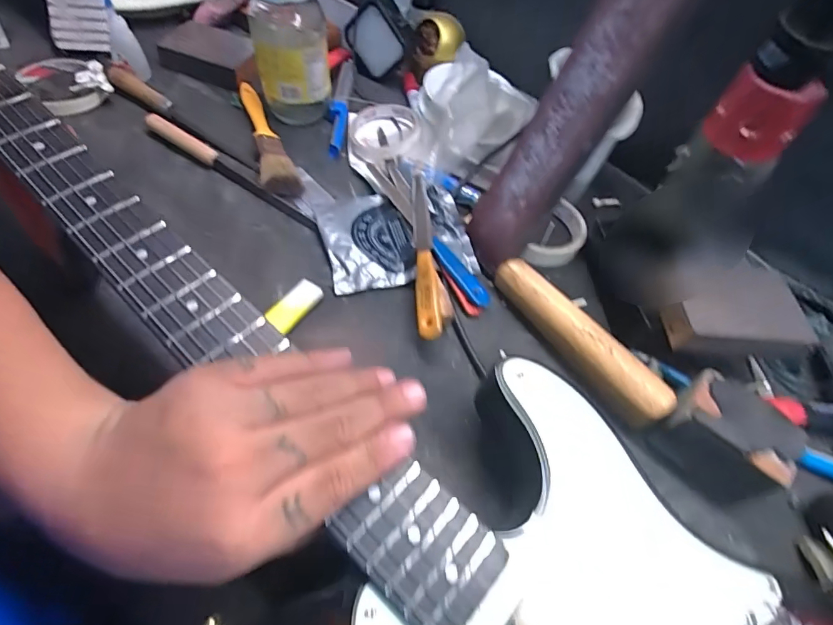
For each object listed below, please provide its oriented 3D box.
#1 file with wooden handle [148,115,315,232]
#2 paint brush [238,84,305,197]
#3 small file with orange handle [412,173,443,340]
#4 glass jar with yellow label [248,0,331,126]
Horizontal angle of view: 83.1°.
[{"bbox_3d":[-0.180,-0.145,0.458,0.216,0.017,0.022,32,57,15],"label":"file with wooden handle"},{"bbox_3d":[-0.163,-0.186,0.491,0.034,0.018,0.190,-18,59,-19],"label":"paint brush"},{"bbox_3d":[0.007,-0.057,0.418,0.019,0.019,0.189,2,55,-6],"label":"small file with orange handle"},{"bbox_3d":[-0.131,-0.274,0.481,0.075,0.137,0.093,-4,55,-10],"label":"glass jar with yellow label"}]

